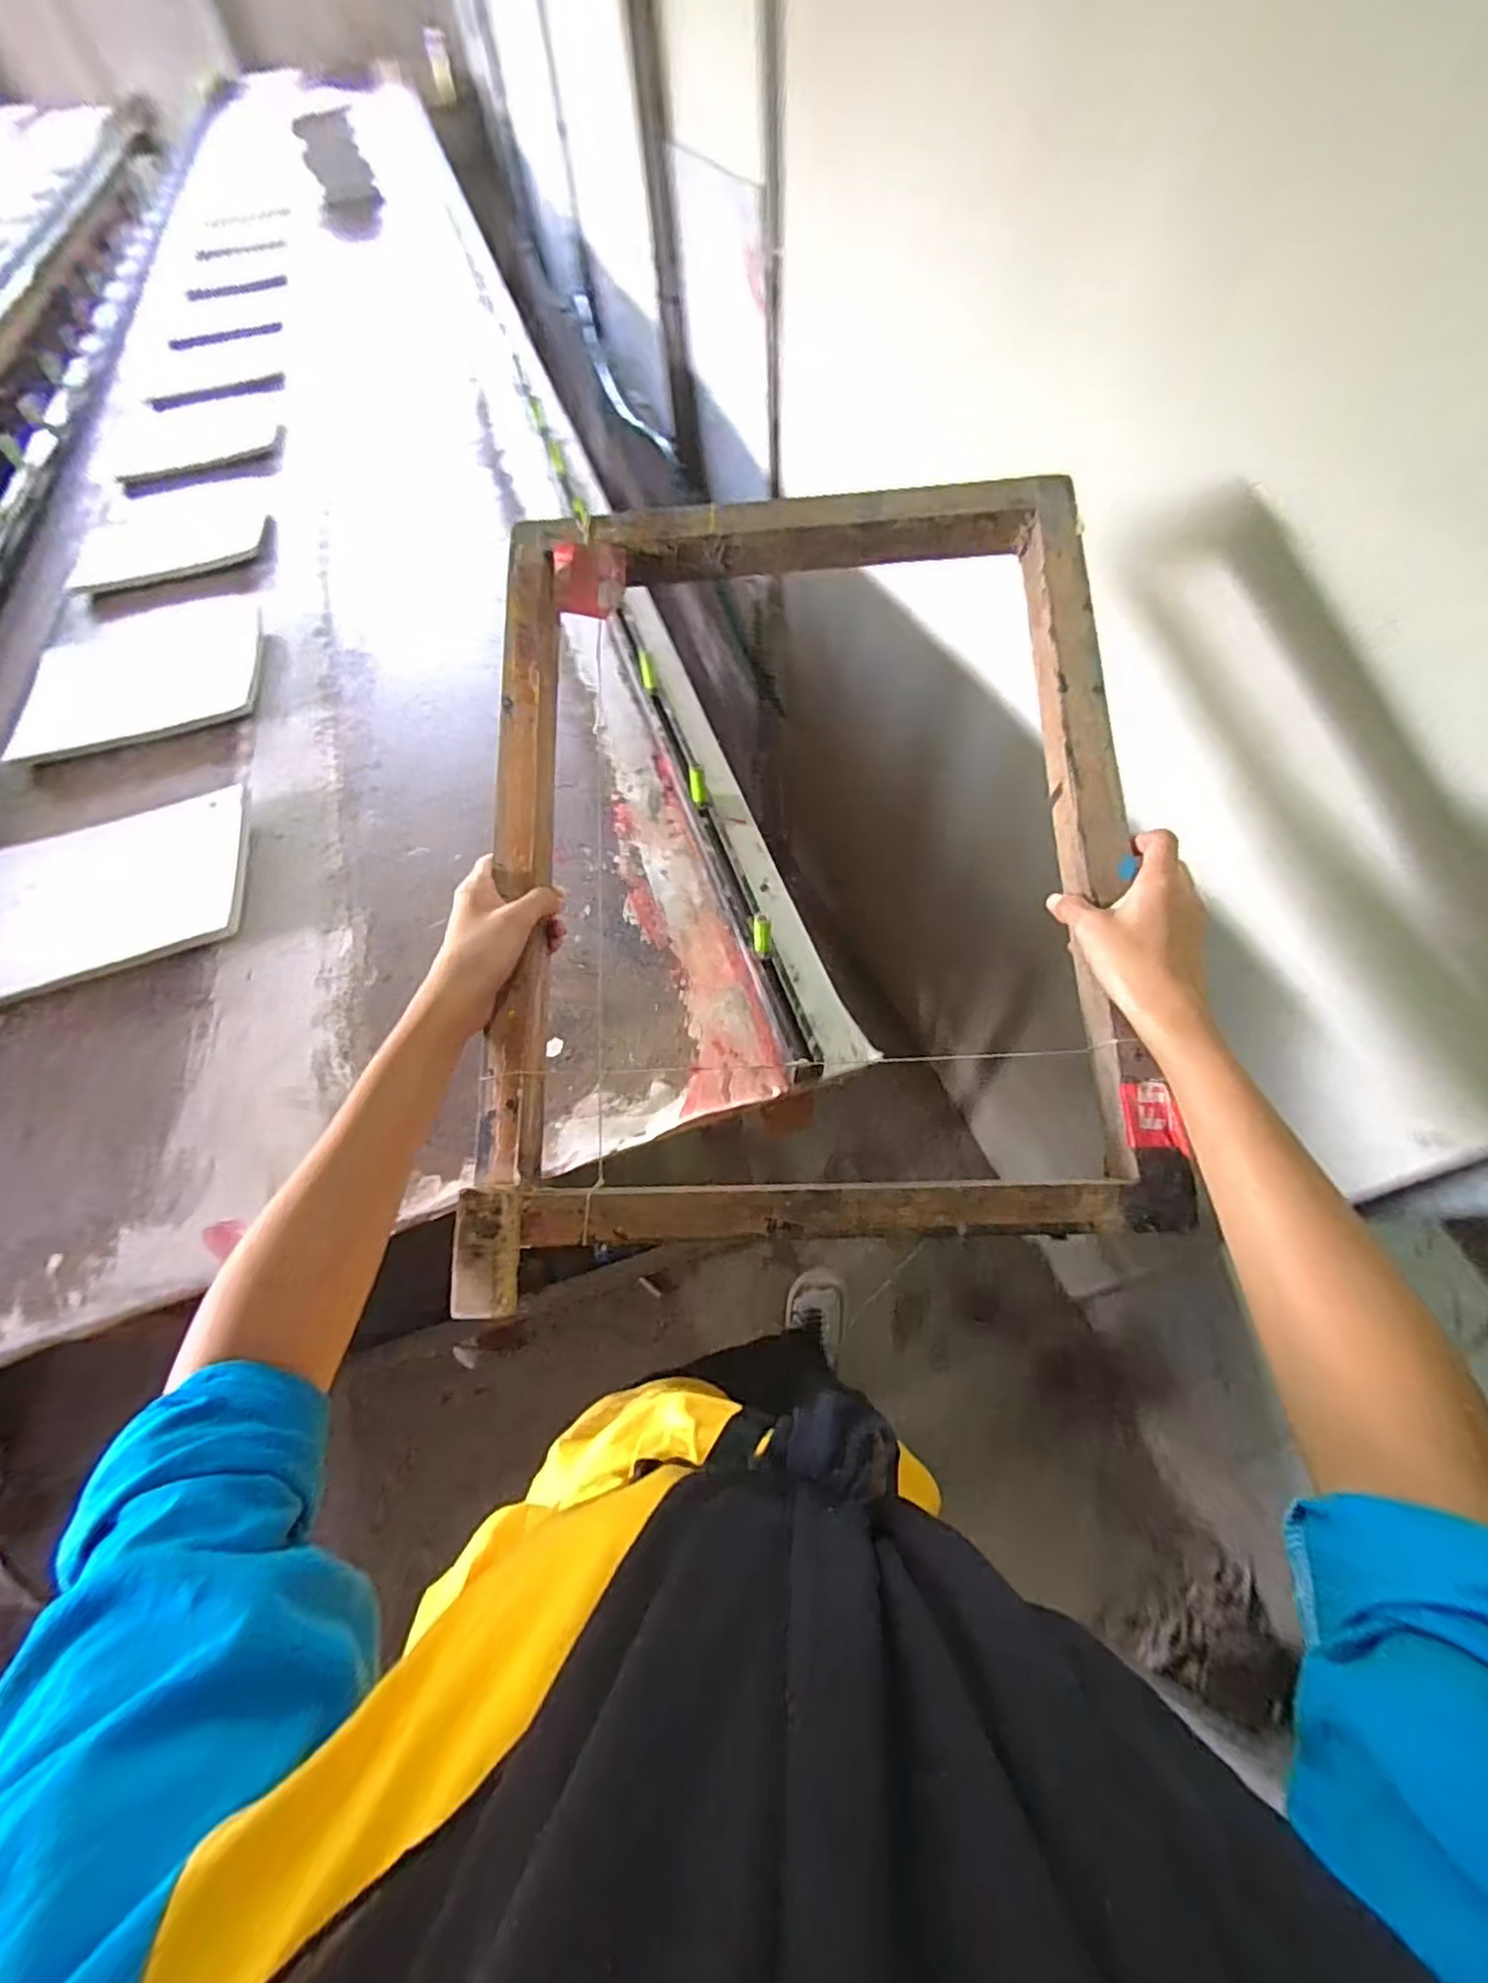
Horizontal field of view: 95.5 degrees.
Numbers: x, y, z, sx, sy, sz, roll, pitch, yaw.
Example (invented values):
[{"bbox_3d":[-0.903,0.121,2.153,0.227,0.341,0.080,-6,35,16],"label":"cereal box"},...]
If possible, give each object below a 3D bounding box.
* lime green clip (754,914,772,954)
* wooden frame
[{"bbox_3d":[0.015,-0.045,0.550,0.014,0.041,0.015,0,60,3],"label":"lime green clip"},{"bbox_3d":[0.035,-0.094,0.442,0.398,0.042,0.547,-2,77,3],"label":"wooden frame"}]

